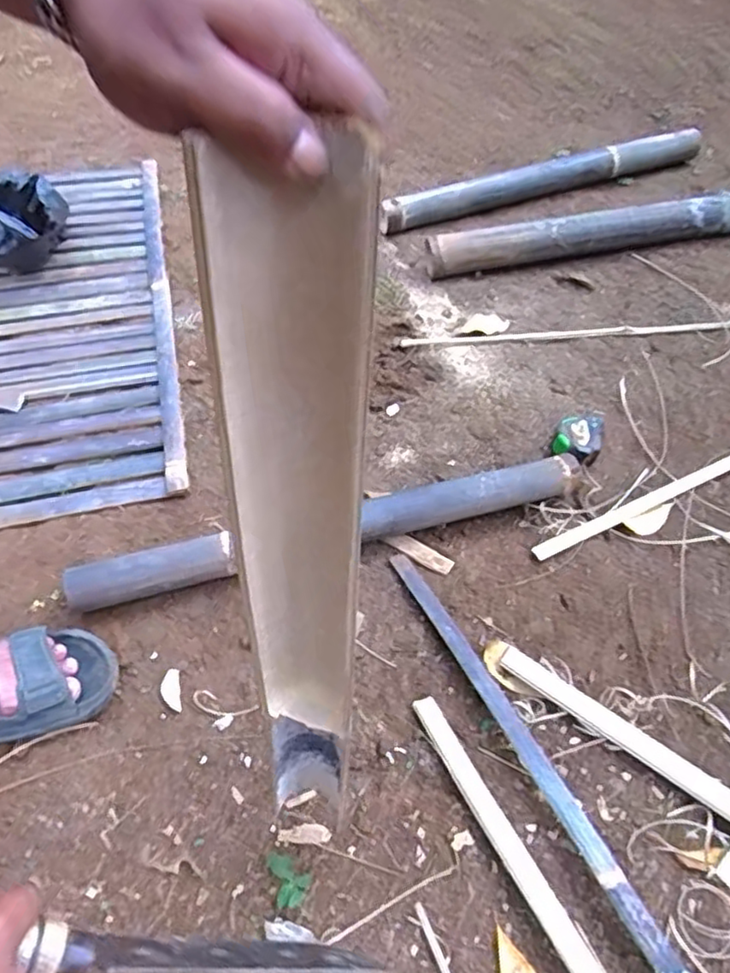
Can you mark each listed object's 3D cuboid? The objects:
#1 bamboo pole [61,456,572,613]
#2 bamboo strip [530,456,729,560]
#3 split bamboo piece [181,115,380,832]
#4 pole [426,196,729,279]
[{"bbox_3d":[-0.041,0.060,0.863,0.649,0.064,0.053,-12,54,-10],"label":"bamboo pole"},{"bbox_3d":[0.529,-0.036,0.969,0.695,0.016,0.022,-22,57,-16],"label":"bamboo strip"},{"bbox_3d":[-0.037,0.069,0.424,0.069,0.526,0.041,6,40,4],"label":"split bamboo piece"},{"bbox_3d":[0.456,-0.472,1.250,0.689,0.075,0.067,-8,54,-7],"label":"pole"}]

